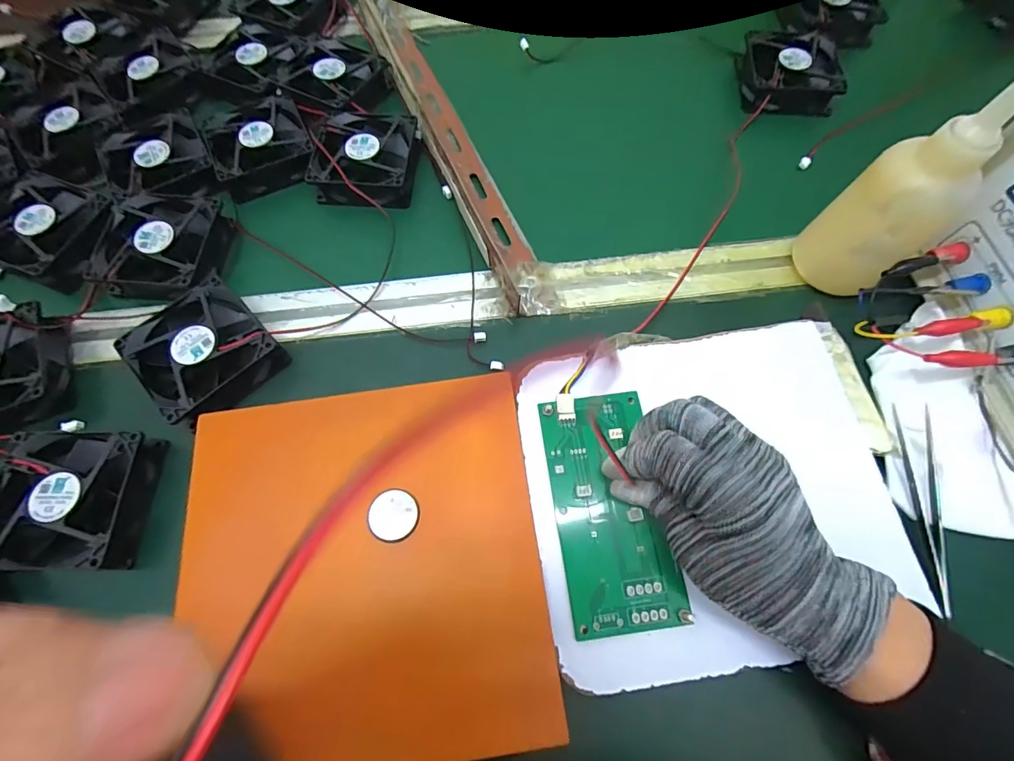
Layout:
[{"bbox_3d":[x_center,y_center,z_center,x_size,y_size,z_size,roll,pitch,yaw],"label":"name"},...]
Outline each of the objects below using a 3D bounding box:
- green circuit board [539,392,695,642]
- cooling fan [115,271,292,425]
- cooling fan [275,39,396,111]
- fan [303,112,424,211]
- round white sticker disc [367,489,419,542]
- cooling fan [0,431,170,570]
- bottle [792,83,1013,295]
[{"bbox_3d":[0.060,0.074,0.262,0.064,0.007,0.134,-10,70,-1],"label":"green circuit board"},{"bbox_3d":[-0.207,-0.017,0.306,0.080,0.028,0.083,-42,72,-14],"label":"cooling fan"},{"bbox_3d":[-0.157,-0.272,0.405,0.072,0.023,0.081,20,70,11],"label":"cooling fan"},{"bbox_3d":[-0.120,-0.186,0.372,0.078,0.021,0.094,7,68,6],"label":"fan"},{"bbox_3d":[-0.066,0.078,0.257,0.027,0.004,0.027,4,65,-9],"label":"round white sticker disc"},{"bbox_3d":[-0.267,0.073,0.271,0.080,0.028,0.078,-1,67,3],"label":"cooling fan"},{"bbox_3d":[0.251,-0.118,0.273,0.070,0.147,0.063,-34,70,-11],"label":"bottle"}]

